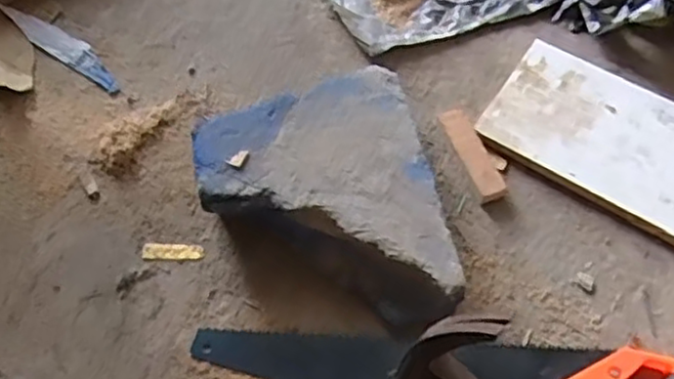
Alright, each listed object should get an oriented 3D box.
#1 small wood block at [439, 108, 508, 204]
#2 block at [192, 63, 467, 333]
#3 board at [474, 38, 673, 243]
[{"bbox_3d":[0.134,-0.036,0.682,0.030,0.016,0.101,-19,64,-7],"label":"small wood block"},{"bbox_3d":[-0.012,0.021,0.629,0.193,0.075,0.228,-13,64,-4],"label":"block"},{"bbox_3d":[0.287,-0.042,0.682,0.268,0.020,0.142,31,69,16],"label":"board"}]

